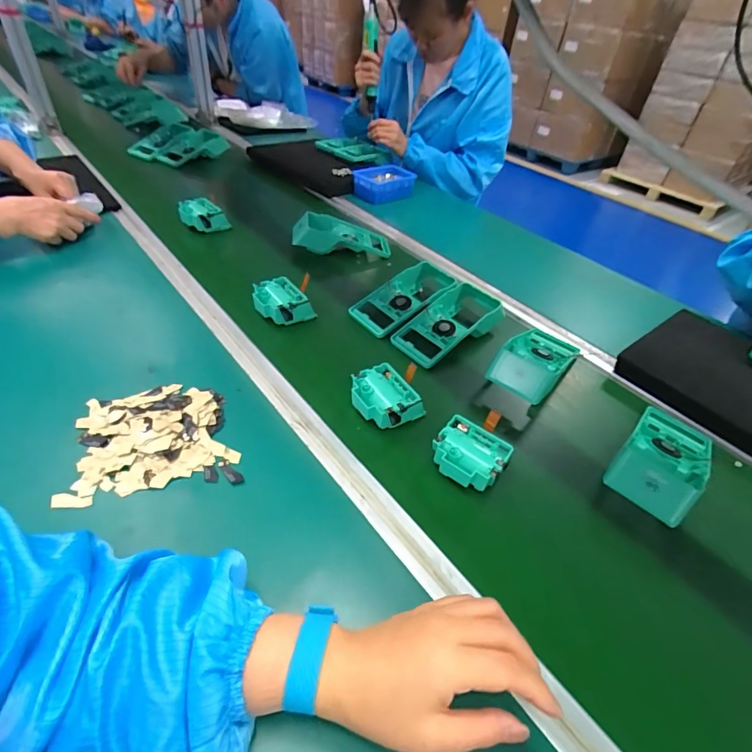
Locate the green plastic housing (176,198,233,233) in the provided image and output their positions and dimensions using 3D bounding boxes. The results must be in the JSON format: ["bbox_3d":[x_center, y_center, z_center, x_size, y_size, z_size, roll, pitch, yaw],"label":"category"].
[{"bbox_3d":[-0.343,-0.316,0.847,0.083,0.044,0.066,25,47,22],"label":"green plastic housing"}]

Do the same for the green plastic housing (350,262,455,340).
[{"bbox_3d":[0.050,-0.128,0.696,0.191,0.043,0.095,-28,51,-29],"label":"green plastic housing"}]

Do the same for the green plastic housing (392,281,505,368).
[{"bbox_3d":[0.112,-0.080,0.653,0.179,0.048,0.090,-27,51,-28],"label":"green plastic housing"}]

